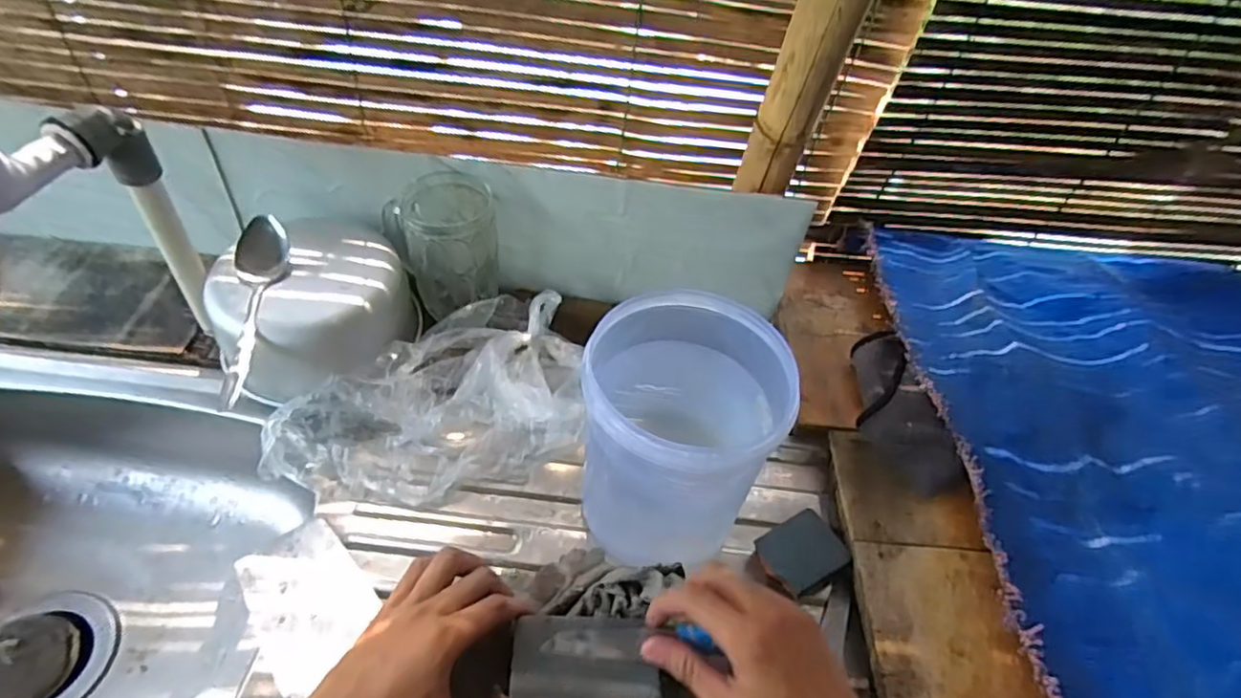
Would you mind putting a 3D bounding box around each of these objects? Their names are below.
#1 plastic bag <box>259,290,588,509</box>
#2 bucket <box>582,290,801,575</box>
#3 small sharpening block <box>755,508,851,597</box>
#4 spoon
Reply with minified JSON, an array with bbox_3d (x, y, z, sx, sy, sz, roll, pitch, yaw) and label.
[{"bbox_3d":[-0.152,0.045,0.528,0.256,0.065,0.149,-18,51,-13],"label":"plastic bag"},{"bbox_3d":[0.044,0.060,0.451,0.130,0.161,0.137,-1,49,1],"label":"bucket"},{"bbox_3d":[0.137,0.153,0.483,0.057,0.011,0.049,-21,54,-25],"label":"small sharpening block"},{"bbox_3d":[-0.285,-0.031,0.486,0.042,0.018,0.158,0,66,-3],"label":"spoon"}]

